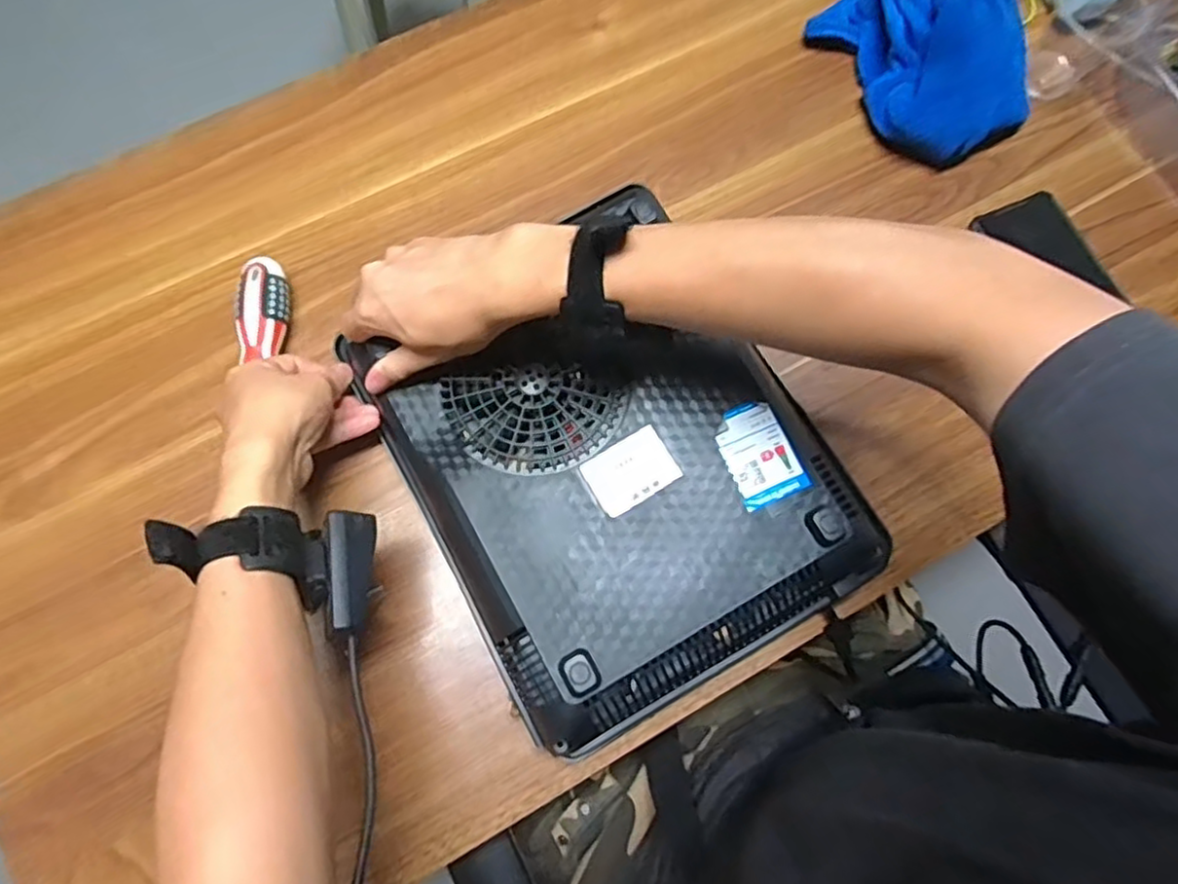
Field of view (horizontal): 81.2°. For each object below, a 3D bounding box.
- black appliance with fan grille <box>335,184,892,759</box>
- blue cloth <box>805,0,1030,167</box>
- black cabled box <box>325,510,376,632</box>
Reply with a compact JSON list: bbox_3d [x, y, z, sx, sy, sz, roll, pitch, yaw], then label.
[{"bbox_3d":[0.013,0.011,0.475,0.255,0.065,0.318,-29,77,-9],"label":"black appliance with fan grille"},{"bbox_3d":[0.266,-0.353,0.575,0.124,0.075,0.252,-11,75,-5],"label":"blue cloth"},{"bbox_3d":[-0.136,0.073,0.392,0.020,0.022,0.067,-3,75,-3],"label":"black cabled box"}]

